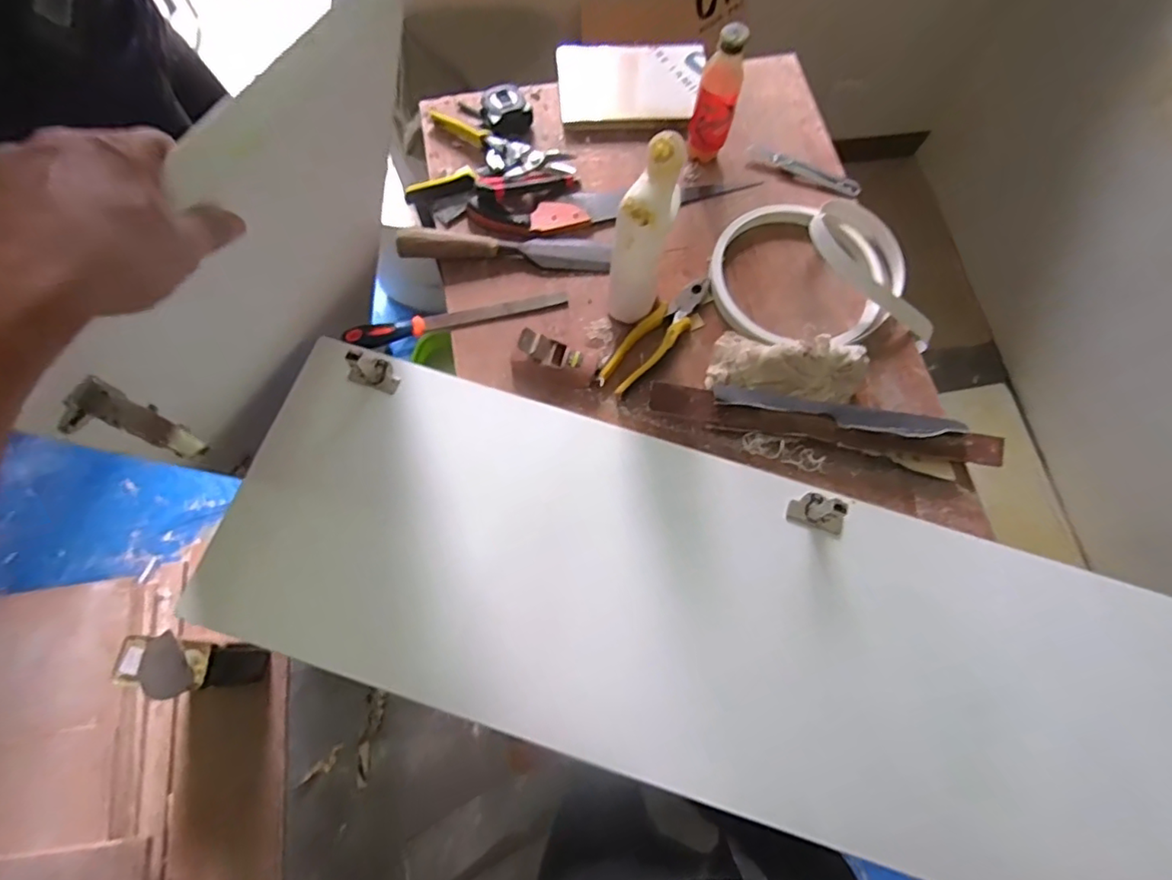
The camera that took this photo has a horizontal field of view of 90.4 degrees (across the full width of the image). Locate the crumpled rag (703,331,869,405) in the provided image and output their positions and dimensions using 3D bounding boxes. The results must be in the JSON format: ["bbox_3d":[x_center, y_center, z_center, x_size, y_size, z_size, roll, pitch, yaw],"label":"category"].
[{"bbox_3d":[0.257,-0.094,0.733,0.192,0.047,0.078,11,71,2],"label":"crumpled rag"}]

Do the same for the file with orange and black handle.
[{"bbox_3d":[-0.169,-0.162,0.773,0.290,0.024,0.029,-13,72,-6],"label":"file with orange and black handle"}]

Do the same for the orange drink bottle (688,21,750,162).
[{"bbox_3d":[0.177,-0.458,0.781,0.053,0.177,0.059,16,72,4],"label":"orange drink bottle"}]

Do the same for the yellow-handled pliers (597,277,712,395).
[{"bbox_3d":[0.095,-0.141,0.760,0.212,0.017,0.052,-43,78,-14],"label":"yellow-handled pliers"}]

